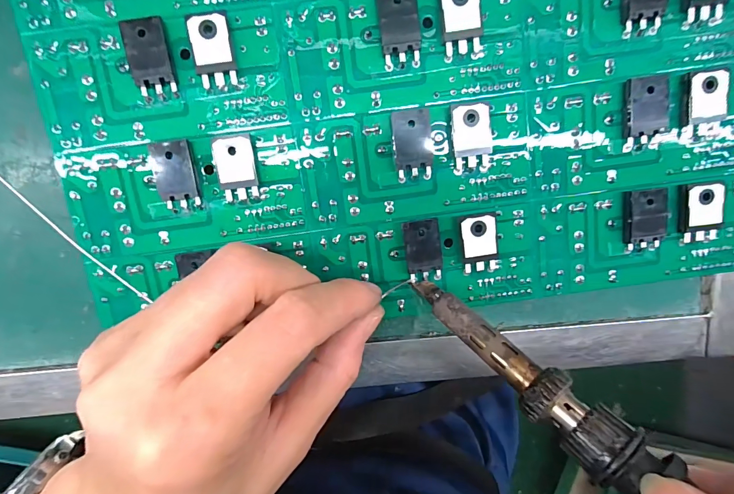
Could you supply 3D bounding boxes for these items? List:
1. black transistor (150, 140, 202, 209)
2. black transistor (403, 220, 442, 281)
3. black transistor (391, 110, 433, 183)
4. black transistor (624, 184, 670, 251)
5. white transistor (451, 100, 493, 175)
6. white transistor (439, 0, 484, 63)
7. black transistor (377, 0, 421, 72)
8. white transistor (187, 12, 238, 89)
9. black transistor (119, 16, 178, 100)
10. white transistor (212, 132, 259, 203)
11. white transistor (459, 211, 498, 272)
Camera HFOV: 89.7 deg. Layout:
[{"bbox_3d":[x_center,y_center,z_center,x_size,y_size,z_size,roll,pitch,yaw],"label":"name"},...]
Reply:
[{"bbox_3d":[-0.076,-0.029,0.147,0.014,0.006,0.025,-4,100,-1],"label":"black transistor"},{"bbox_3d":[0.024,0.002,0.157,0.015,0.005,0.026,-9,100,0],"label":"black transistor"},{"bbox_3d":[0.018,-0.041,0.149,0.016,0.006,0.026,-3,100,-1],"label":"black transistor"},{"bbox_3d":[0.118,-0.012,0.156,0.019,0.006,0.025,-11,100,0],"label":"black transistor"},{"bbox_3d":[0.042,-0.044,0.150,0.015,0.006,0.026,-8,100,0],"label":"white transistor"},{"bbox_3d":[0.036,-0.087,0.142,0.016,0.007,0.026,-8,100,0],"label":"white transistor"},{"bbox_3d":[0.012,-0.084,0.141,0.015,0.006,0.027,-7,100,0],"label":"black transistor"},{"bbox_3d":[-0.058,-0.074,0.140,0.014,0.005,0.025,-6,100,-1],"label":"white transistor"},{"bbox_3d":[-0.081,-0.071,0.139,0.015,0.006,0.026,-10,100,0],"label":"black transistor"},{"bbox_3d":[-0.052,-0.032,0.148,0.014,0.008,0.024,-5,100,-1],"label":"white transistor"},{"bbox_3d":[0.047,-0.002,0.158,0.015,0.006,0.025,-10,100,0],"label":"white transistor"}]

